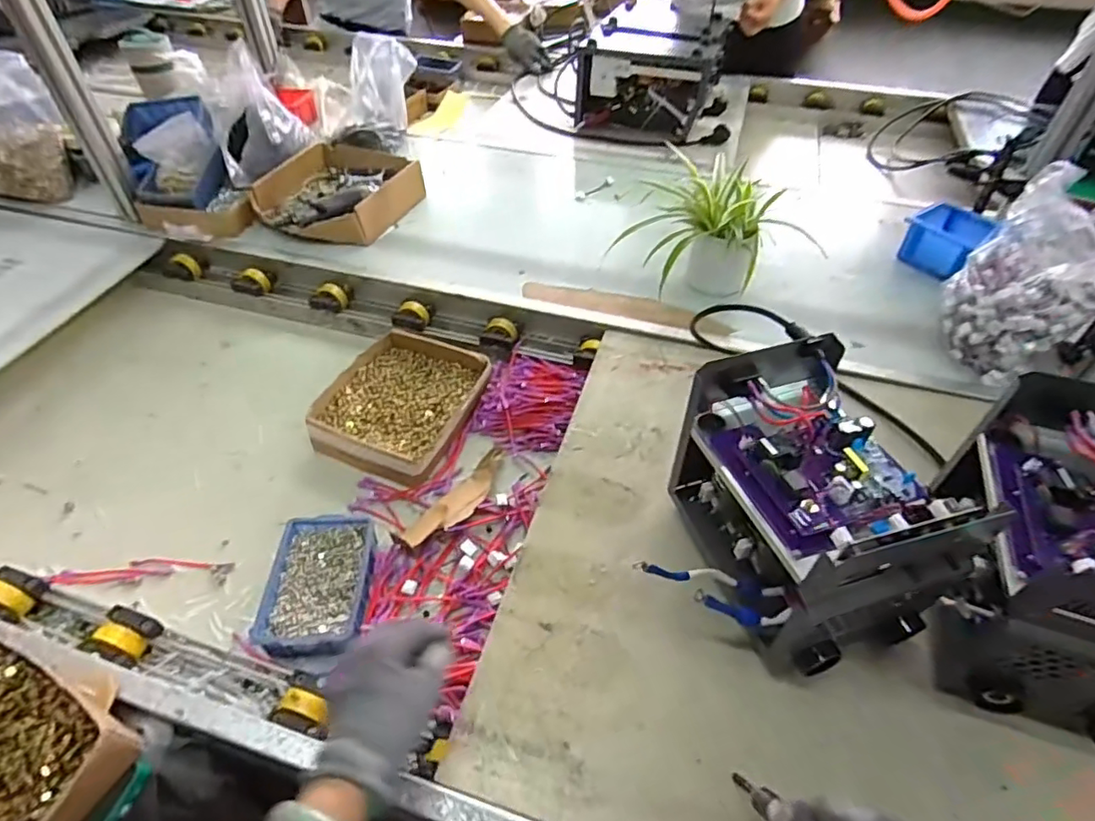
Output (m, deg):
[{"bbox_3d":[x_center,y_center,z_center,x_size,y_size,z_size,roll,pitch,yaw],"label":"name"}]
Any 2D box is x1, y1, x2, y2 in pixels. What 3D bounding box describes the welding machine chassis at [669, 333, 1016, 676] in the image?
[{"bbox_3d":[0.223,0.082,0.544,0.179,0.188,0.258,-17,50,-16],"label":"welding machine chassis"}]

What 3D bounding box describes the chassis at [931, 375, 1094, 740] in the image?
[{"bbox_3d":[0.437,0.131,0.499,0.154,0.201,0.226,13,48,10],"label":"chassis"}]

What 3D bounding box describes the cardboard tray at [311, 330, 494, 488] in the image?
[{"bbox_3d":[-0.203,-0.015,0.837,0.197,0.055,0.227,16,49,13],"label":"cardboard tray"}]

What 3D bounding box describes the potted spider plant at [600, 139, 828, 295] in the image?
[{"bbox_3d":[0.233,-0.279,0.873,0.211,0.203,0.186,-36,57,-29],"label":"potted spider plant"}]

